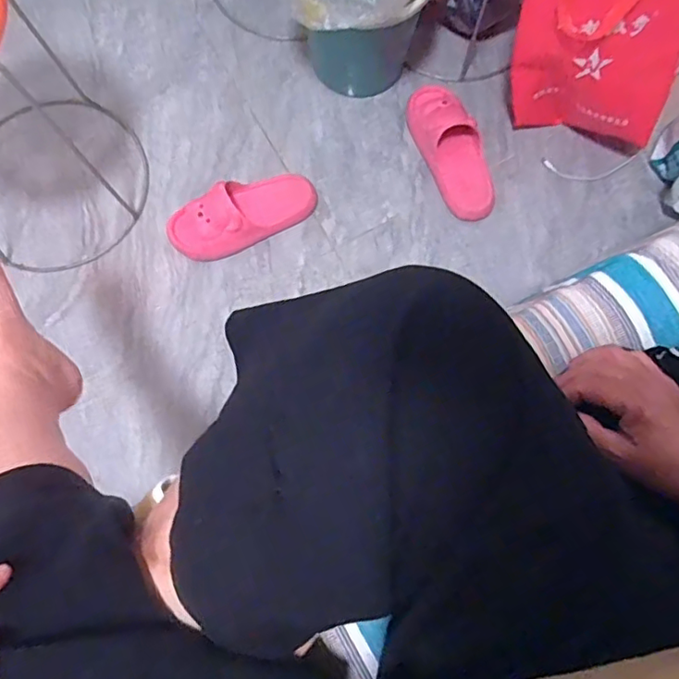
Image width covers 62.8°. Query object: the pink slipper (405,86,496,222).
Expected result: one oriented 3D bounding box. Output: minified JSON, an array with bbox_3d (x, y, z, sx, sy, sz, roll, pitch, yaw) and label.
[{"bbox_3d":[0.212,-0.353,1.031,0.102,0.064,0.270,-23,86,-5],"label":"pink slipper"}]

